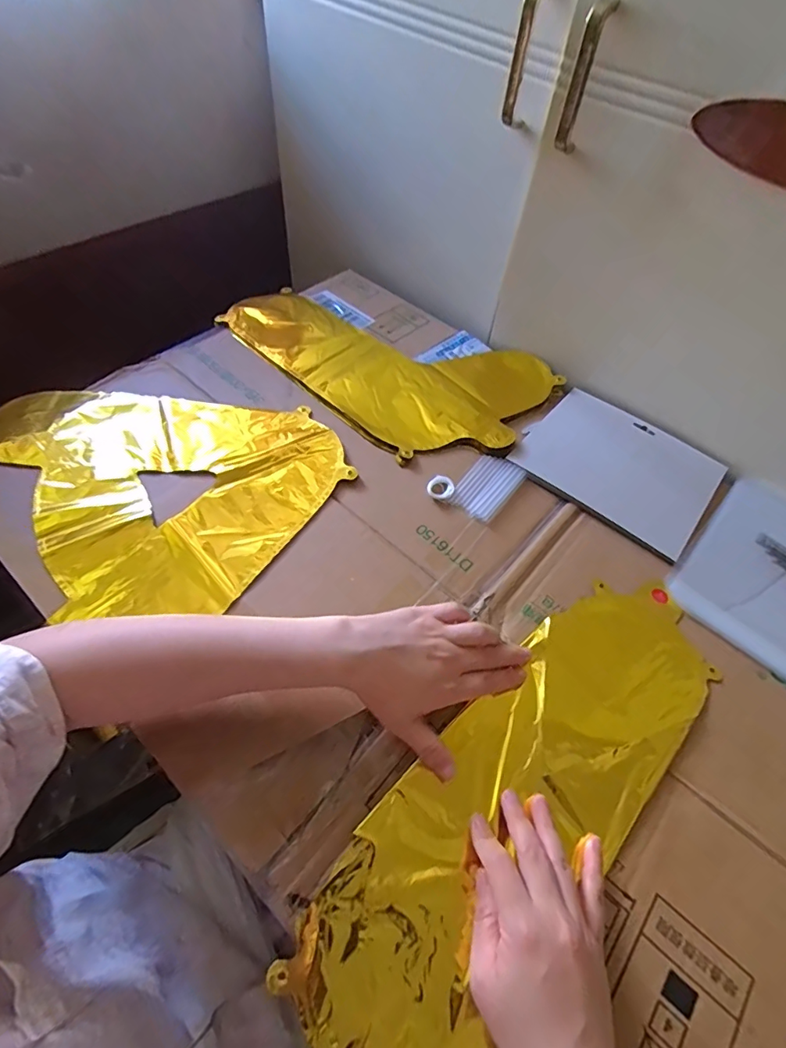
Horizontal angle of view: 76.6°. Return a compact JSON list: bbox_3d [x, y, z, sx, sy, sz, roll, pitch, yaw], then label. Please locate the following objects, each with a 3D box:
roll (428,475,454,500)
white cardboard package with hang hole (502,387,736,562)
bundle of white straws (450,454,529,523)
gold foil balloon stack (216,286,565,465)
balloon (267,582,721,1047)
[{"bbox_3d":[0.048,-0.036,0.499,0.025,0.011,0.025,2,55,-4],"label":"roll"},{"bbox_3d":[0.244,-0.062,0.544,0.191,0.015,0.160,35,60,18],"label":"white cardboard package with hang hole"},{"bbox_3d":[0.098,-0.040,0.511,0.050,0.004,0.084,36,60,18],"label":"bundle of white straws"},{"bbox_3d":[-0.022,-0.209,0.611,0.398,0.012,0.226,33,59,16],"label":"gold foil balloon stack"},{"bbox_3d":[0.095,0.191,0.357,0.130,0.014,0.410,41,63,21],"label":"balloon"}]

